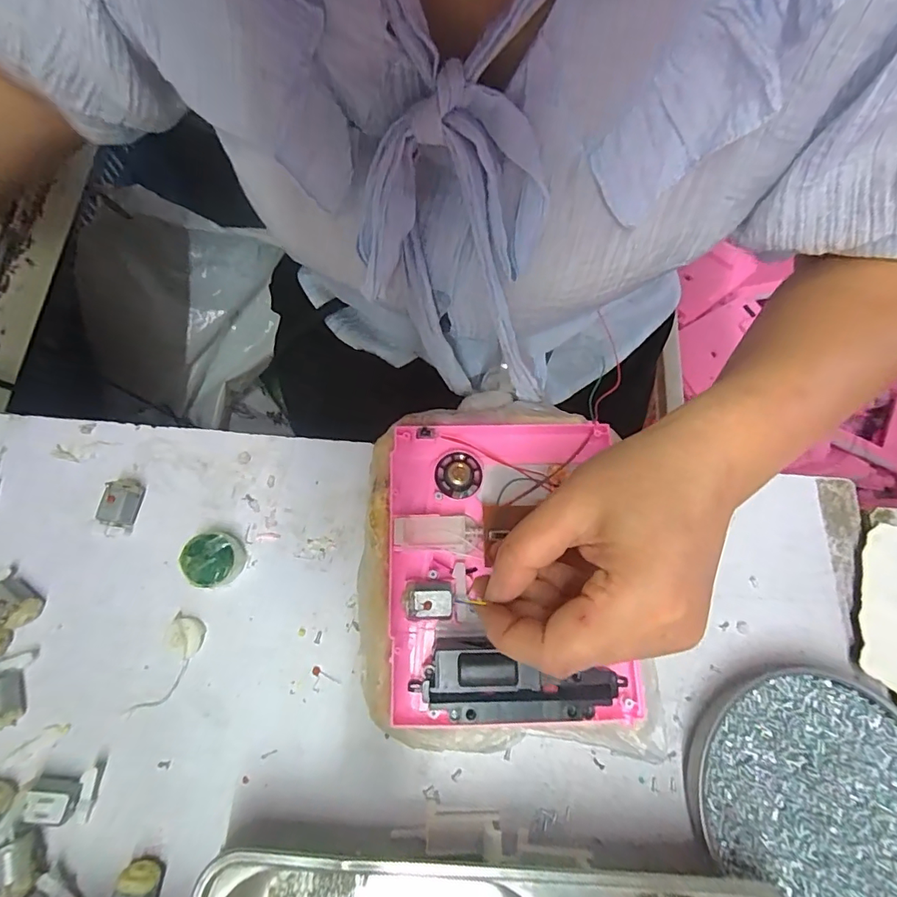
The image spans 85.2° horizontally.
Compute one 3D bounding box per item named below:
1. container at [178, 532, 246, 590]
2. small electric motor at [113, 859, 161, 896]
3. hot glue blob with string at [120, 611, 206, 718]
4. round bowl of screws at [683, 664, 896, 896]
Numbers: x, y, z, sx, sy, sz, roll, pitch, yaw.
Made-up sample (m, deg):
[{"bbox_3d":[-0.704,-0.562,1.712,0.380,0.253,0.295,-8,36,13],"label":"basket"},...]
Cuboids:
[{"bbox_3d":[-0.146,0.069,0.301,0.032,0.018,0.031,1,72,-2],"label":"container"},{"bbox_3d":[-0.161,0.231,0.252,0.018,0.019,0.030,12,72,2],"label":"small electric motor"},{"bbox_3d":[-0.167,0.130,0.288,0.022,0.007,0.061,22,73,5],"label":"hot glue blob with string"},{"bbox_3d":[0.205,0.194,0.269,0.130,0.018,0.122,1,72,-2],"label":"round bowl of screws"}]

